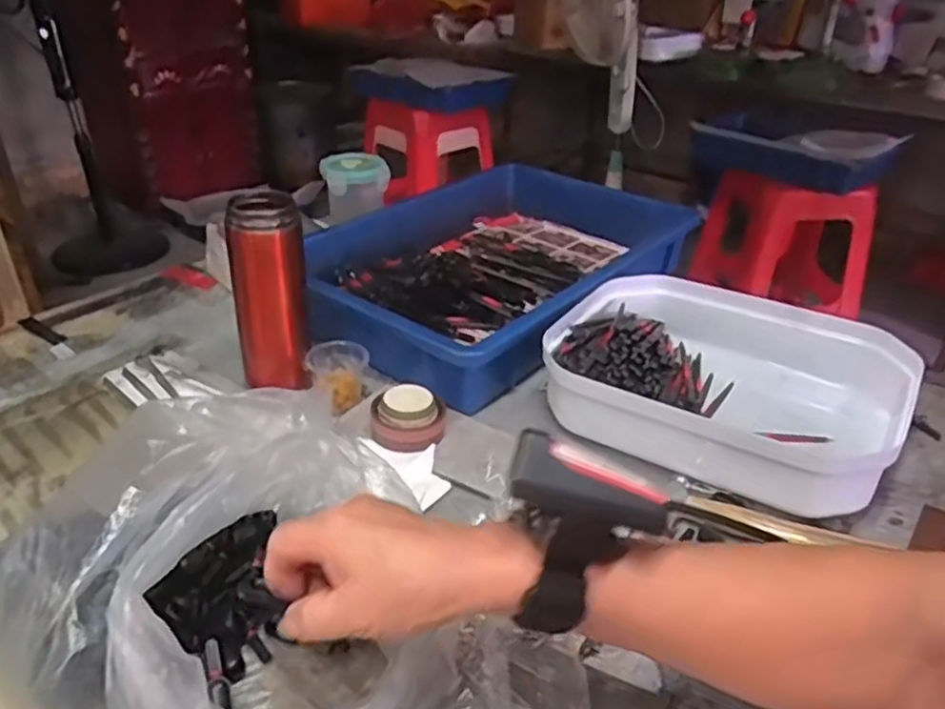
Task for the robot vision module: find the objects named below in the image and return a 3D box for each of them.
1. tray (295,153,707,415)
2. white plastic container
[{"bbox_3d":[0.016,-0.102,0.788,0.296,0.079,0.413,24,36,32],"label":"tray"},{"bbox_3d":[0.202,0.023,0.596,0.270,0.066,0.214,18,33,25],"label":"white plastic container"}]

